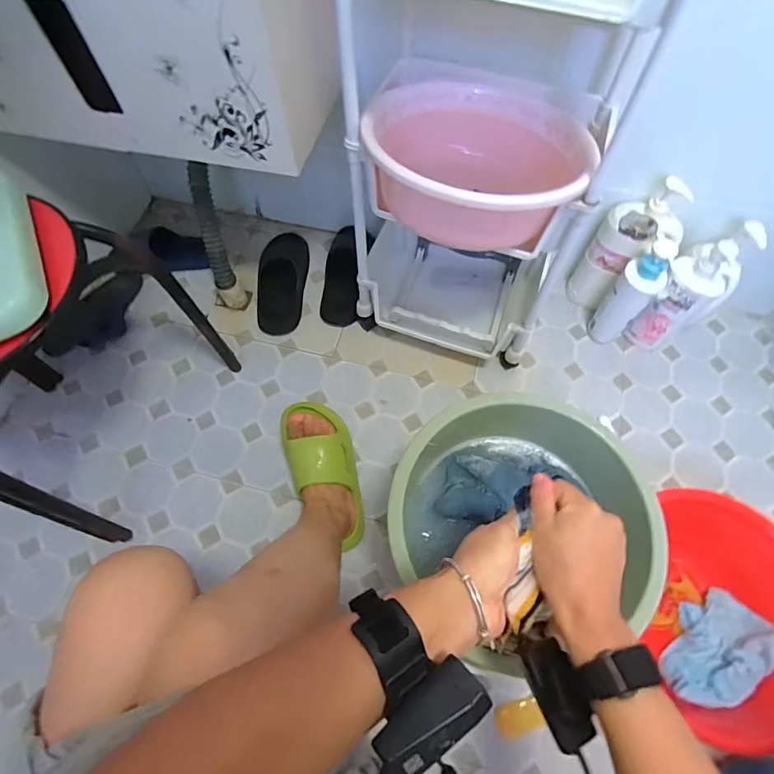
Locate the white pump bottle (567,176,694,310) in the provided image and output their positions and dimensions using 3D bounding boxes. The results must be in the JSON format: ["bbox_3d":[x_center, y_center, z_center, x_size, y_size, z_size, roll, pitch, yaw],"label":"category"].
[{"bbox_3d":[0.457,-0.260,0.871,0.098,0.287,0.101,-15,65,-7],"label":"white pump bottle"}]

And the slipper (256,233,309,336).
[{"bbox_3d":[-0.227,-0.249,0.996,0.093,0.084,0.268,2,64,1],"label":"slipper"}]

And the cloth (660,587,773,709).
[{"bbox_3d":[0.507,0.402,0.704,0.182,0.027,0.117,-38,46,-19],"label":"cloth"}]

